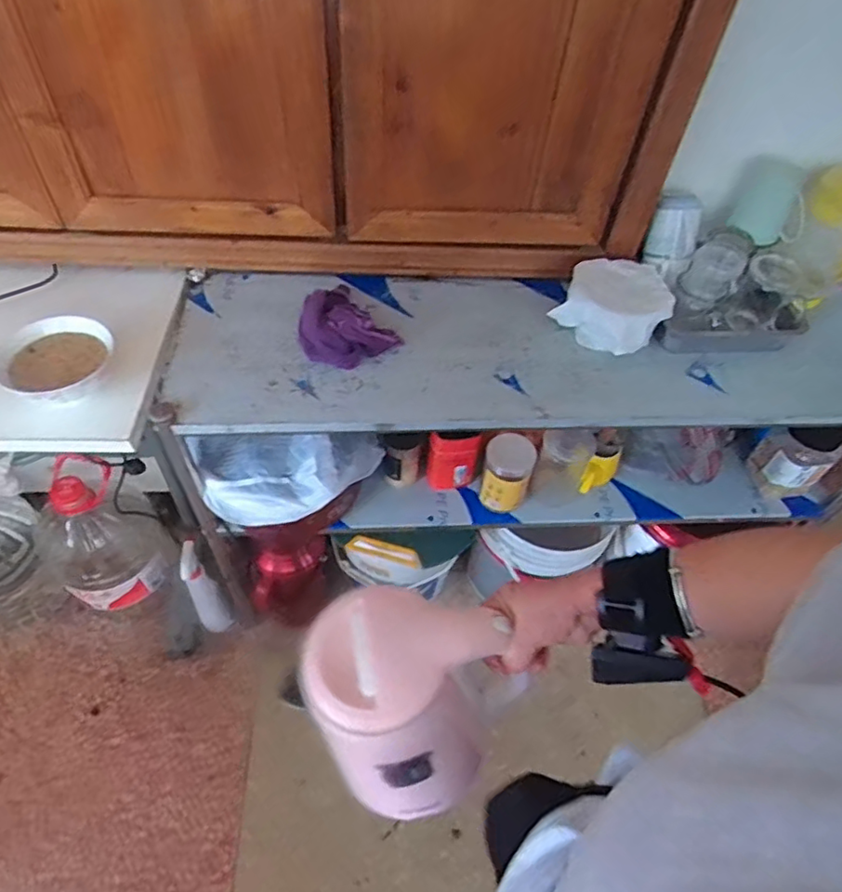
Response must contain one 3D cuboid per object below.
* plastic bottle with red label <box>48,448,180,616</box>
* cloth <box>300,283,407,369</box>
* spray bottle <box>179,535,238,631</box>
[{"bbox_3d":[-0.672,0.224,1.290,0.191,0.417,0.212,38,57,24],"label":"plastic bottle with red label"},{"bbox_3d":[-0.124,-0.195,0.904,0.142,0.062,0.166,-34,61,-28],"label":"cloth"},{"bbox_3d":[-0.463,0.310,1.273,0.073,0.334,0.061,-28,58,-25],"label":"spray bottle"}]

